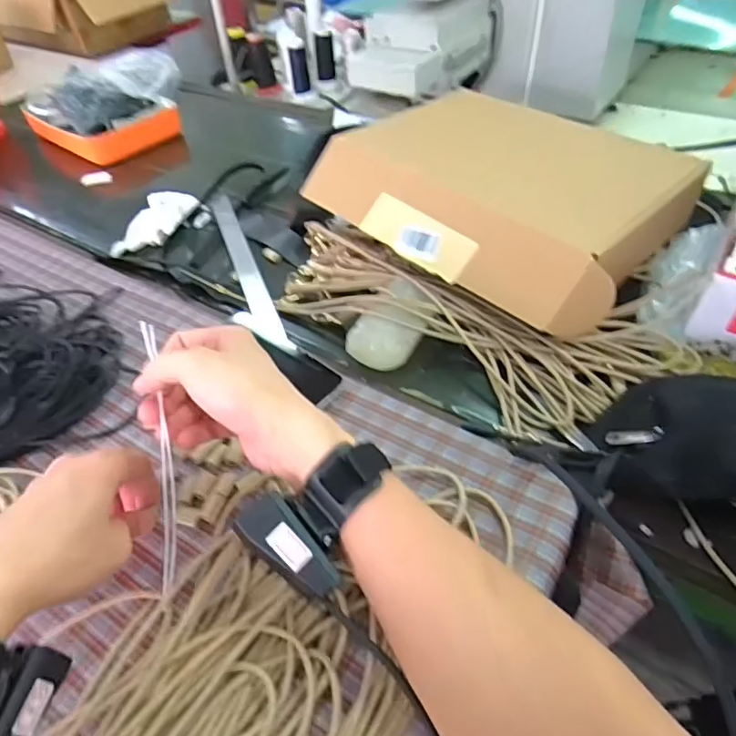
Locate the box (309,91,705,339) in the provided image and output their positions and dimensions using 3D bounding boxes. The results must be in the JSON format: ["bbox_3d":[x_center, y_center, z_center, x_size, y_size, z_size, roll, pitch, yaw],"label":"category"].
[{"bbox_3d":[0.145,-0.210,0.632,0.365,0.080,0.276,32,57,30],"label":"box"}]

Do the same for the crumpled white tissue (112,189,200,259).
[{"bbox_3d":[-0.298,-0.205,0.771,0.071,0.018,0.144,7,48,11],"label":"crumpled white tissue"}]

